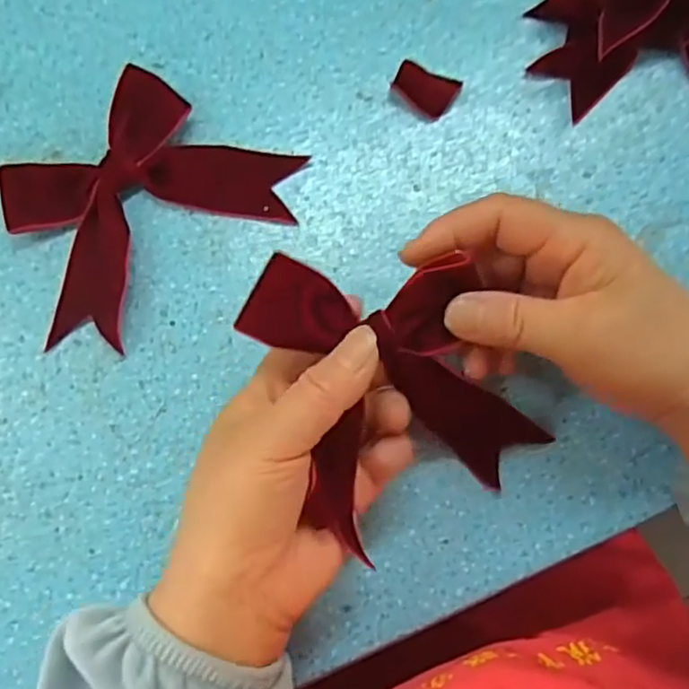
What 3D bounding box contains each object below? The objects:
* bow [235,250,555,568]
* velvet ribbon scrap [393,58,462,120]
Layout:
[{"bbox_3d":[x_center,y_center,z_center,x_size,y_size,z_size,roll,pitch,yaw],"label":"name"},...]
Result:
[{"bbox_3d":[0.022,0.015,0.293,0.102,0.070,0.118,-23,79,-4],"label":"bow"},{"bbox_3d":[0.043,-0.139,0.362,0.034,0.004,0.025,28,80,6],"label":"velvet ribbon scrap"}]

